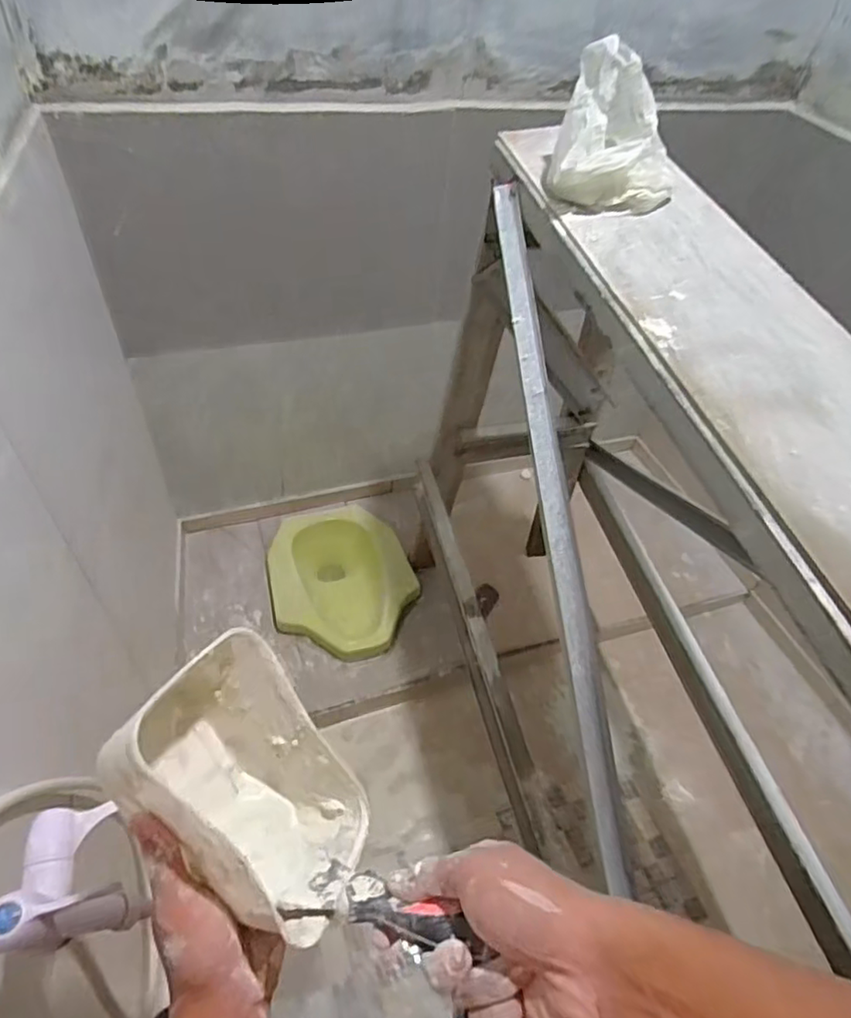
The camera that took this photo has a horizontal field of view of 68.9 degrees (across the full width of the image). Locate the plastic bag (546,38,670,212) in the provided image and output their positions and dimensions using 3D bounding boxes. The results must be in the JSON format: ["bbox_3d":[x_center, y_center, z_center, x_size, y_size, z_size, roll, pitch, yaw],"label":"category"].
[{"bbox_3d":[0.226,-0.431,0.718,0.136,0.147,0.141,16,47,8],"label":"plastic bag"}]

